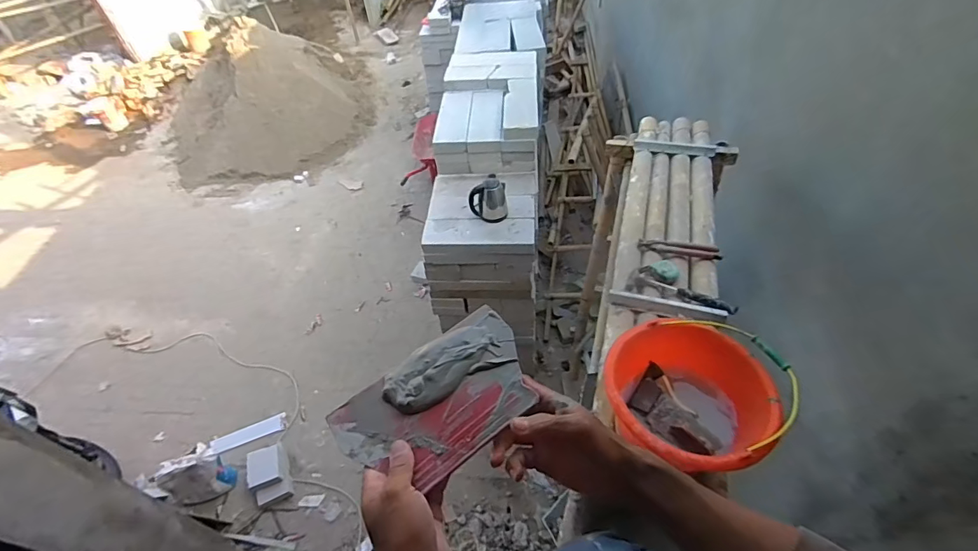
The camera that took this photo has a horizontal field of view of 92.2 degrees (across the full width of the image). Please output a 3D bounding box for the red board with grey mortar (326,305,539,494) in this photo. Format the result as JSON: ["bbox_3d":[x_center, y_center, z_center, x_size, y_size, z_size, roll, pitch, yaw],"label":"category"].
[{"bbox_3d":[-0.052,0.136,0.506,0.211,0.034,0.134,-29,52,-19],"label":"red board with grey mortar"}]

